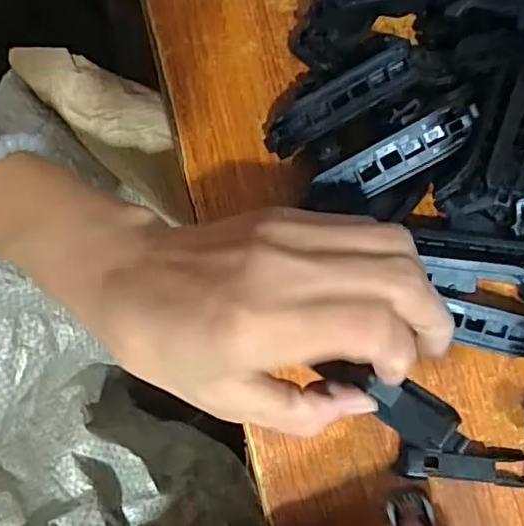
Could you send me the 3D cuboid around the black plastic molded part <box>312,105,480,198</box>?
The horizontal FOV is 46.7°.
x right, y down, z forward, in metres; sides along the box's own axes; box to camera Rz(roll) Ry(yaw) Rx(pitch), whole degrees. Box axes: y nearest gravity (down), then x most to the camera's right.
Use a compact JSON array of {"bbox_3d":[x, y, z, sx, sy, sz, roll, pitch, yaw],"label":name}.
[{"bbox_3d":[0.055,-0.042,0.242,0.065,0.010,0.017,-23,79,11],"label":"black plastic molded part"}]

